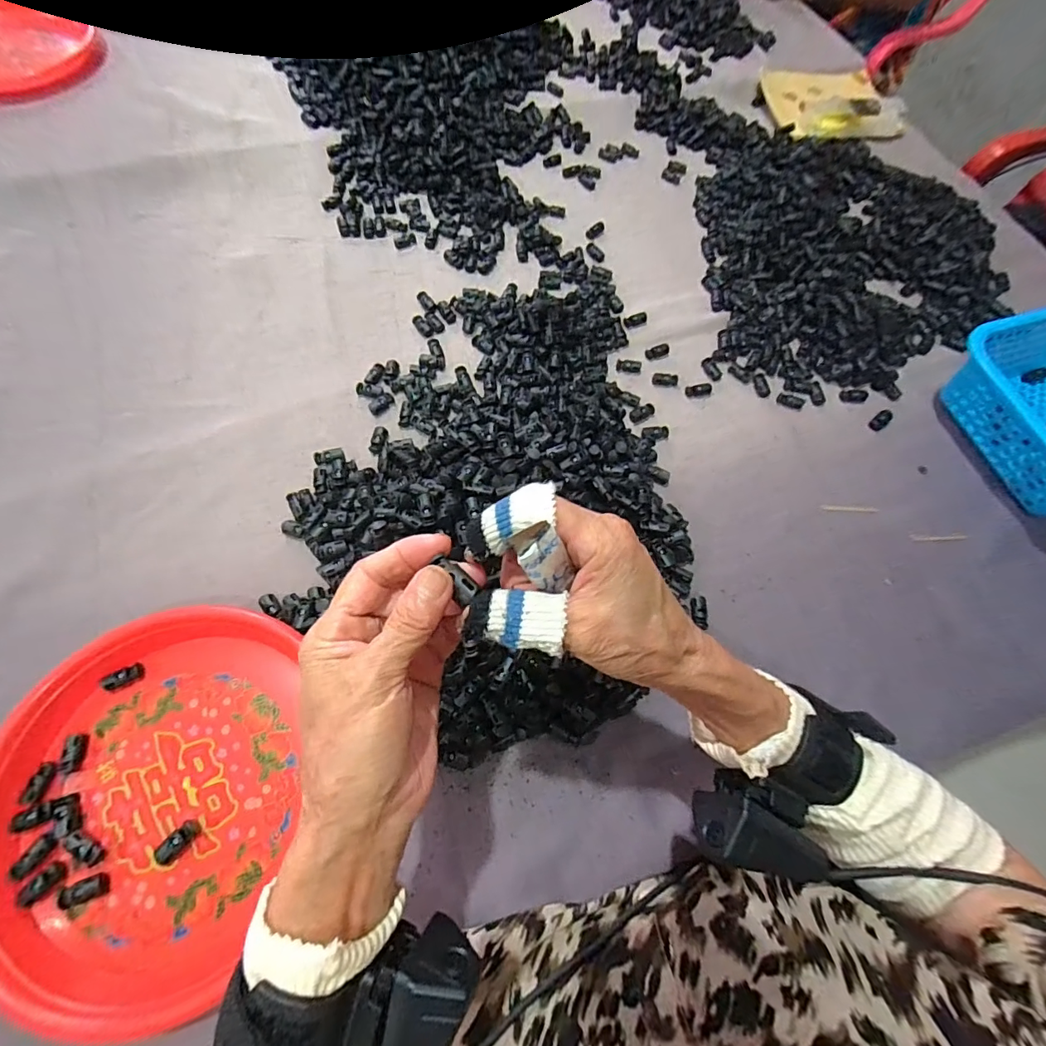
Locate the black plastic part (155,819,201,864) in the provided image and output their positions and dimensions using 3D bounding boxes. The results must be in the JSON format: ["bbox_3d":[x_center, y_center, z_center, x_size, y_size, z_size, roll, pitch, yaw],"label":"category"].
[{"bbox_3d":[-0.245,0.226,0.338,0.014,0.007,0.032,42,72,13],"label":"black plastic part"}]

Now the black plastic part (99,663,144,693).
[{"bbox_3d":[-0.317,0.122,0.377,0.025,0.013,0.013,-34,73,-16],"label":"black plastic part"}]

